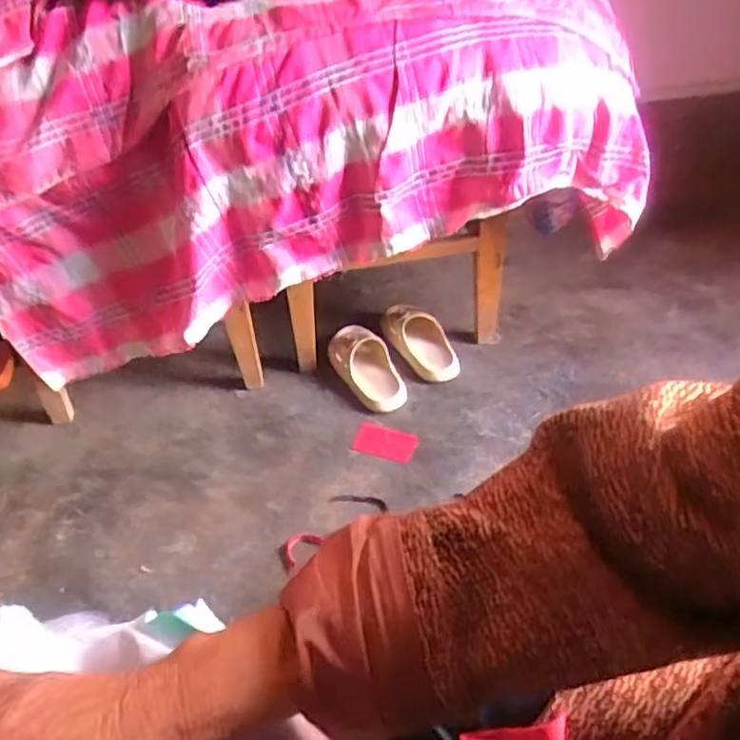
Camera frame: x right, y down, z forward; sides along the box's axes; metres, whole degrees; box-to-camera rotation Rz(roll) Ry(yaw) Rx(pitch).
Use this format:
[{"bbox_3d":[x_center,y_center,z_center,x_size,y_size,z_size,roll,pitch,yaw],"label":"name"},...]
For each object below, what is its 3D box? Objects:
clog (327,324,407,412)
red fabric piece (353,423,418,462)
[{"bbox_3d":[-0.004,-0.008,1.272,0.097,0.060,0.209,-20,44,-17],"label":"clog"},{"bbox_3d":[0.027,0.118,1.134,0.108,0.008,0.065,12,46,25],"label":"red fabric piece"}]

